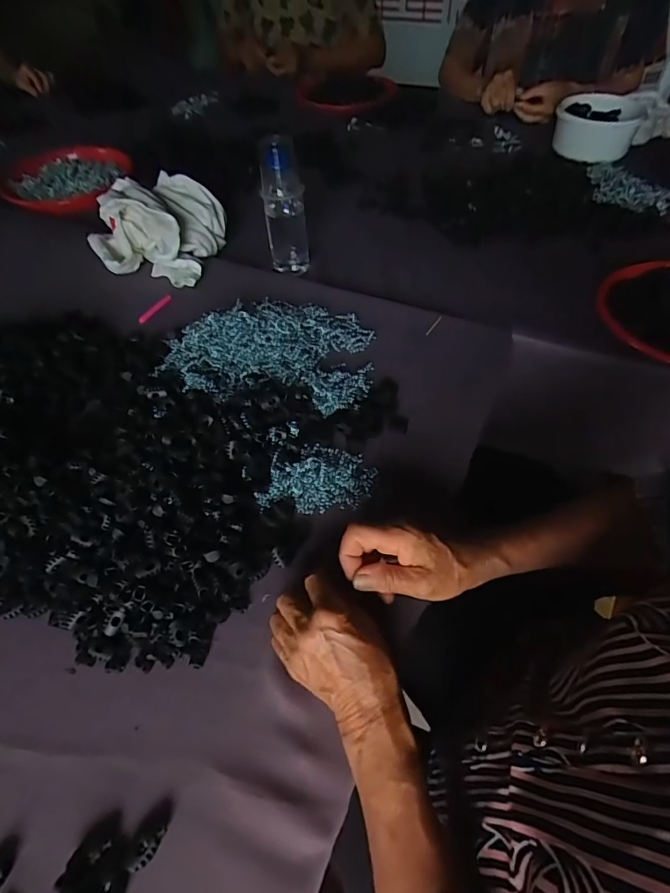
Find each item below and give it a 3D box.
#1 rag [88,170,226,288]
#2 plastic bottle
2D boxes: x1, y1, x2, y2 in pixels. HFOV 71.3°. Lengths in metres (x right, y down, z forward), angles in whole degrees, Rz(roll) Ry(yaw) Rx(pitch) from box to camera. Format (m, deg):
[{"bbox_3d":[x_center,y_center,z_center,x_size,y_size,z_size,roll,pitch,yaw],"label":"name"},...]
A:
[{"bbox_3d":[-0.284,-0.343,0.726,0.190,0.096,0.179,8,54,9],"label":"rag"},{"bbox_3d":[-0.073,-0.345,0.683,0.060,0.179,0.054,-7,53,-3],"label":"plastic bottle"}]

